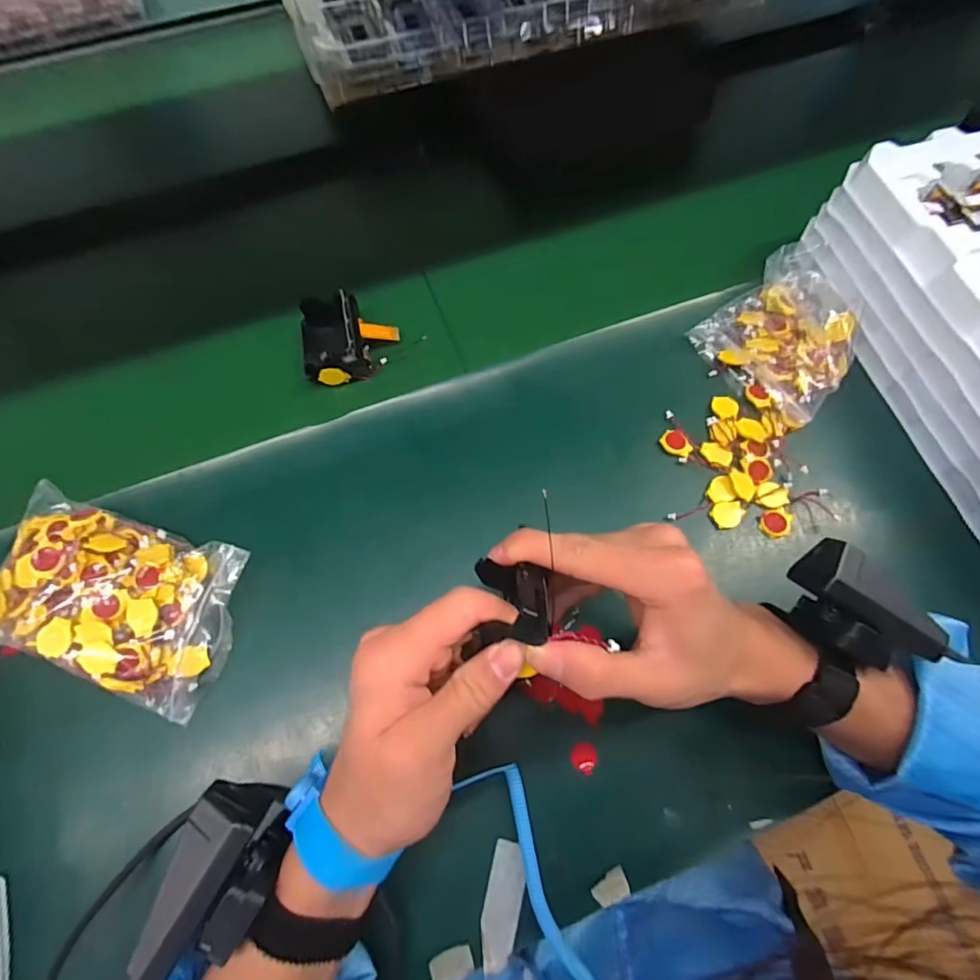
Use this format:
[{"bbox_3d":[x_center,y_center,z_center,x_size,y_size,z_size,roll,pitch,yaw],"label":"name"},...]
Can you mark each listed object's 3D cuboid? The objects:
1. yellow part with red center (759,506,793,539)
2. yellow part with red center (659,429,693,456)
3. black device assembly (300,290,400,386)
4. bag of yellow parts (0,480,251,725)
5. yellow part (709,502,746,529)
[{"bbox_3d":[0.208,0.024,0.362,0.025,0.004,0.021,-19,68,-7],"label":"yellow part with red center"},{"bbox_3d":[0.145,-0.036,0.385,0.024,0.004,0.020,36,72,15],"label":"yellow part with red center"},{"bbox_3d":[-0.120,-0.134,0.416,0.076,0.040,0.082,-16,68,-6],"label":"black device assembly"},{"bbox_3d":[-0.249,0.072,0.328,0.155,0.032,0.106,14,68,7],"label":"bag of yellow parts"},{"bbox_3d":[0.174,0.017,0.364,0.024,0.004,0.020,-31,70,-11],"label":"yellow part"}]

